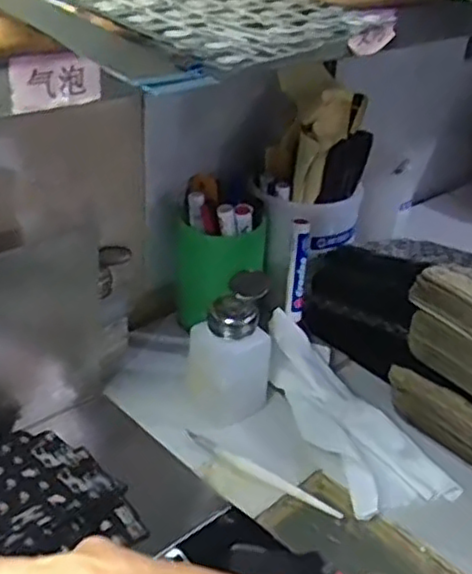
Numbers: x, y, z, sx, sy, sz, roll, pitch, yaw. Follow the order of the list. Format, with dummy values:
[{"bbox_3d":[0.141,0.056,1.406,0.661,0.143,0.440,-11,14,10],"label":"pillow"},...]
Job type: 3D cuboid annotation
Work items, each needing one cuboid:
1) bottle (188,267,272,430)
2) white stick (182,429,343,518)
[{"bbox_3d":[-0.003,0.052,0.593,0.066,0.106,0.065,-6,33,-18],"label":"bottle"},{"bbox_3d":[0.020,0.147,0.551,0.140,0.004,0.012,23,35,27],"label":"white stick"}]

